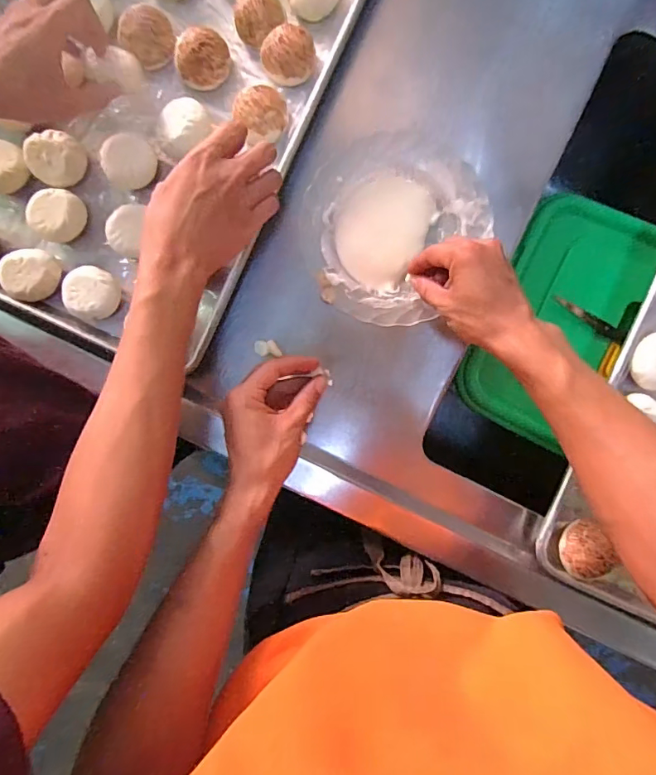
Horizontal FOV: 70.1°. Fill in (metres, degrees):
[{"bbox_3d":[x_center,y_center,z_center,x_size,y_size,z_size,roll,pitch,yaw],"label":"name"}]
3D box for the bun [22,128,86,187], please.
[{"bbox_3d":[-0.280,-0.236,0.483,0.046,0.034,0.052,37,92,0],"label":"bun"}]

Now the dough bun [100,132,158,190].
[{"bbox_3d":[-0.203,-0.234,0.484,0.051,0.026,0.047,0,92,1],"label":"dough bun"}]

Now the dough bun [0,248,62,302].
[{"bbox_3d":[-0.301,-0.114,0.476,0.054,0.033,0.051,16,92,1],"label":"dough bun"}]

